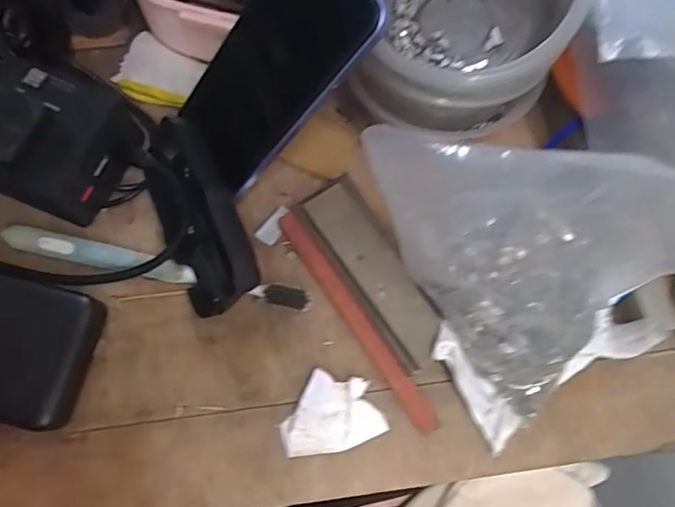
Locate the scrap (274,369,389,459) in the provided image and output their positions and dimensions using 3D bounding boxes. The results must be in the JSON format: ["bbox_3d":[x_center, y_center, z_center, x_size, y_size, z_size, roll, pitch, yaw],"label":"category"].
[{"bbox_3d":[-0.005,0.086,0.292,0.053,0.008,0.042,-21,73,-8],"label":"scrap"}]

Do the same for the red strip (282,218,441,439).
[{"bbox_3d":[0.011,0.036,0.300,0.011,0.010,0.143,-33,75,-11],"label":"red strip"}]

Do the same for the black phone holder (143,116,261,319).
[{"bbox_3d":[-0.078,-0.021,0.298,0.047,0.052,0.106,-21,73,-8],"label":"black phone holder"}]

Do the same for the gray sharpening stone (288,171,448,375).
[{"bbox_3d":[0.020,0.011,0.305,0.036,0.034,0.111,-32,75,-11],"label":"gray sharpening stone"}]

